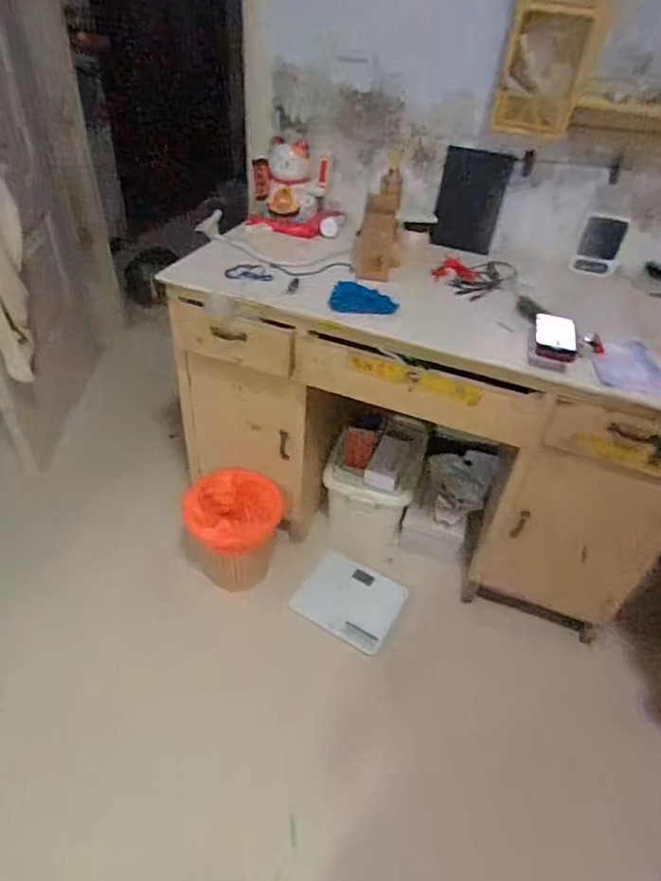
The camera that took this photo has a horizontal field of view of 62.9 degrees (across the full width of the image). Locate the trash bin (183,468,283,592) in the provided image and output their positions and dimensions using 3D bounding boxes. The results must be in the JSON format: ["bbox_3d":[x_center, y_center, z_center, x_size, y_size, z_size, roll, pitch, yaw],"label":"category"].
[{"bbox_3d":[-0.273,0.268,1.568,0.246,0.359,0.221,2,42,-4],"label":"trash bin"}]

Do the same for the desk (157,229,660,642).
[{"bbox_3d":[0.270,-0.121,1.595,1.299,0.745,0.657,16,43,12],"label":"desk"}]

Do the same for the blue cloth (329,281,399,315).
[{"bbox_3d":[0.079,-0.324,1.244,0.149,0.035,0.082,11,42,6],"label":"blue cloth"}]

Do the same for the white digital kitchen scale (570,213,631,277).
[{"bbox_3d":[0.747,-0.541,1.502,0.115,0.151,0.027,18,43,14],"label":"white digital kitchen scale"}]

